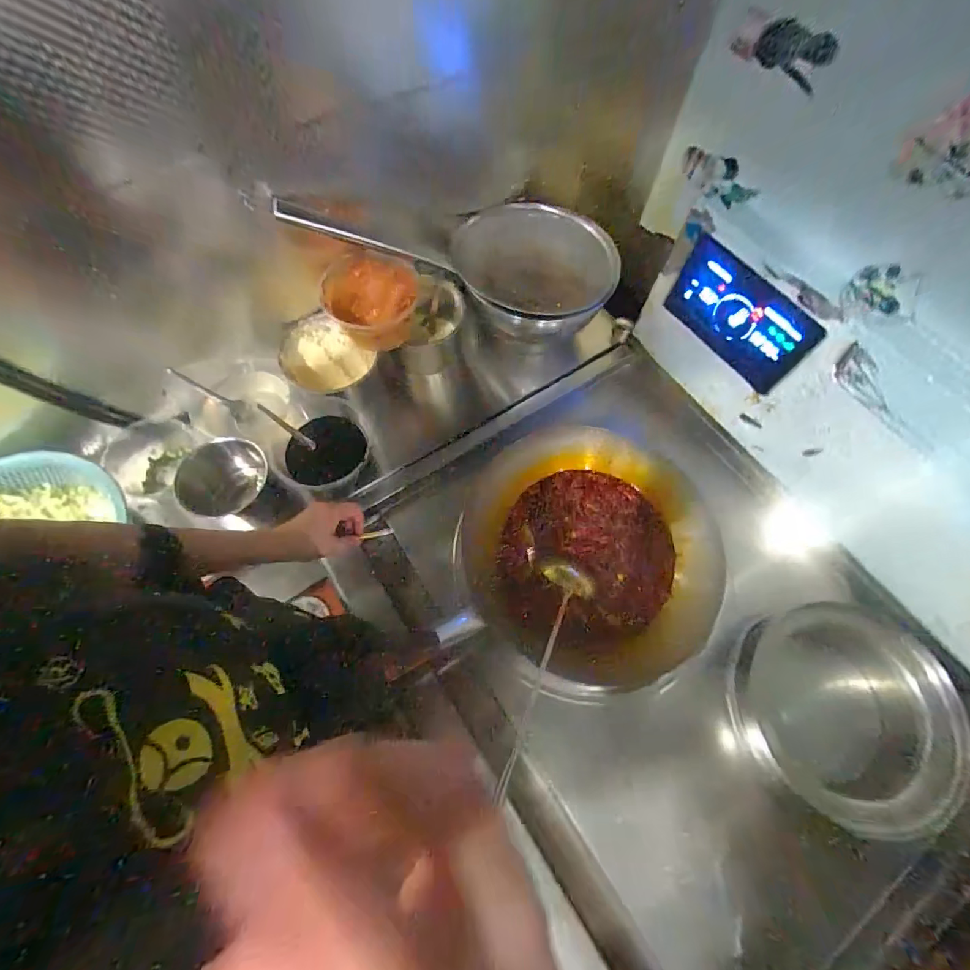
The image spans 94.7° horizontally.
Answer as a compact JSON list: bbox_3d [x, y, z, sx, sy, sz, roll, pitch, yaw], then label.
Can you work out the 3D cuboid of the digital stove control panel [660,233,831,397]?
[{"bbox_3d":[0.398,-0.269,0.712,0.020,0.142,0.241,-32,71,-15],"label":"digital stove control panel"}]

